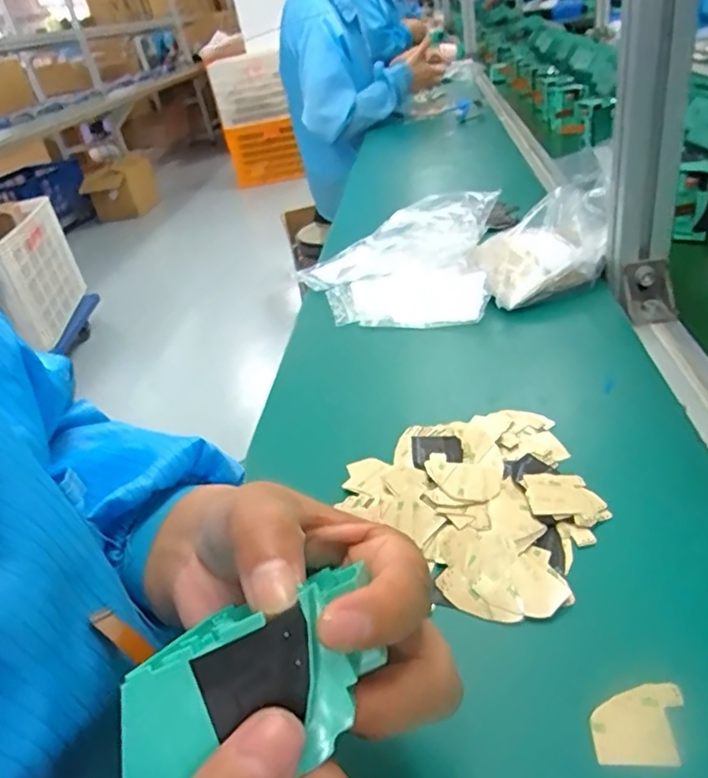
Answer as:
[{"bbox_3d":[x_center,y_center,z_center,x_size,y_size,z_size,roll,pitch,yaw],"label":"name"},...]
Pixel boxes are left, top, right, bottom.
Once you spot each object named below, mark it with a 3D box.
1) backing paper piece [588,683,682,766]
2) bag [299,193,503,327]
[{"bbox_3d":[0.114,0.134,0.239,0.038,0.004,0.030,-6,34,7],"label":"backing paper piece"},{"bbox_3d":[0.038,-0.149,0.654,0.219,0.063,0.252,-1,35,16],"label":"bag"}]

